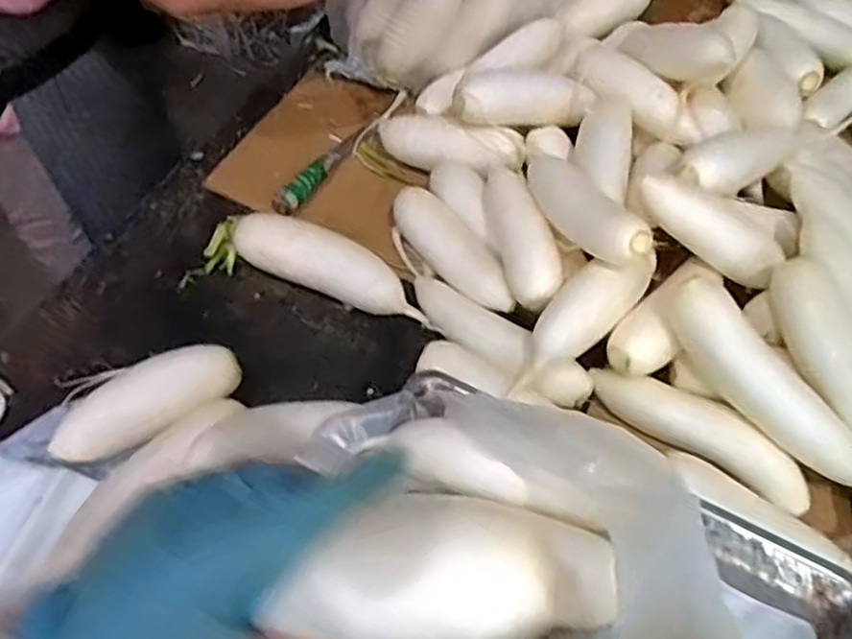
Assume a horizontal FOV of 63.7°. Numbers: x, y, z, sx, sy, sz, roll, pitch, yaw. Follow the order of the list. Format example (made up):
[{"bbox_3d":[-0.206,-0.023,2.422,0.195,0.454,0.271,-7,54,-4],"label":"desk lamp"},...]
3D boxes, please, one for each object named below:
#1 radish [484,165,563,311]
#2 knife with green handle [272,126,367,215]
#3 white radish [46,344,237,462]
[{"bbox_3d":[0.094,-0.087,0.686,0.051,0.045,0.160,-13,71,-12],"label":"radish"},{"bbox_3d":[-0.123,-0.184,0.824,0.026,0.020,0.162,29,58,17],"label":"knife with green handle"},{"bbox_3d":[-0.250,0.077,0.625,0.167,0.057,0.060,-27,60,-20],"label":"white radish"}]

